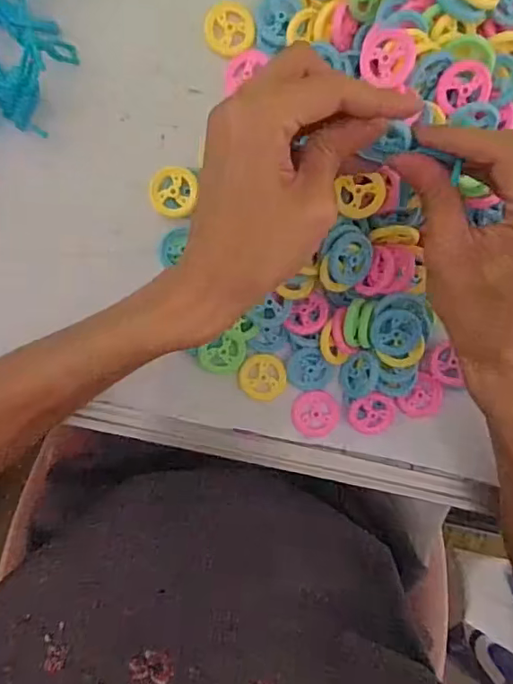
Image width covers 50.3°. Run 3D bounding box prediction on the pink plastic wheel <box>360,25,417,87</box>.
[{"bbox_3d":[0.070,-0.151,0.291,0.028,0.007,0.028,5,103,21],"label":"pink plastic wheel"}]

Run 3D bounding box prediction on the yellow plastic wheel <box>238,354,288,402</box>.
[{"bbox_3d":[0.004,0.023,0.346,0.030,0.004,0.030,0,96,-4],"label":"yellow plastic wheel"}]

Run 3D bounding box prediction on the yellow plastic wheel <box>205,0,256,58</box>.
[{"bbox_3d":[-0.015,-0.184,0.319,0.028,0.004,0.030,0,96,-4],"label":"yellow plastic wheel"}]

